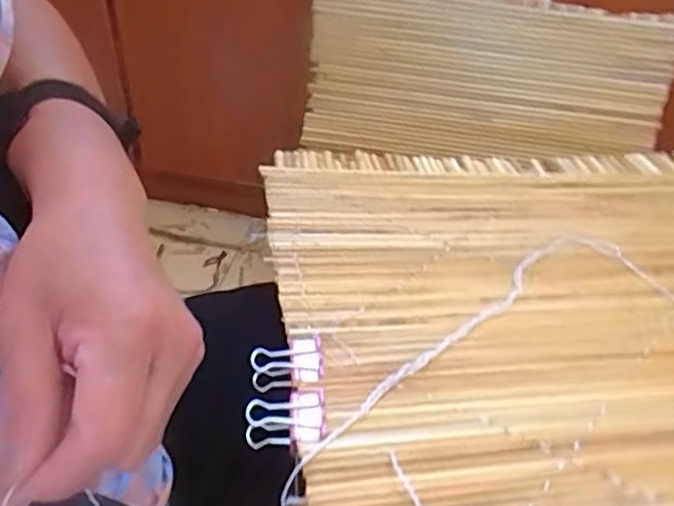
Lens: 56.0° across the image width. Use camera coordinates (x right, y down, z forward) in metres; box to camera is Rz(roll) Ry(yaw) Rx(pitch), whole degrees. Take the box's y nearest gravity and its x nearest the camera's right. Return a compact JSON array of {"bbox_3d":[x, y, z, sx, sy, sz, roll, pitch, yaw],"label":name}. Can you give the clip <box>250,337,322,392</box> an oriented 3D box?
[{"bbox_3d":[-0.024,0.055,0.318,0.033,0.020,0.026,6,36,1],"label":"clip"}]

